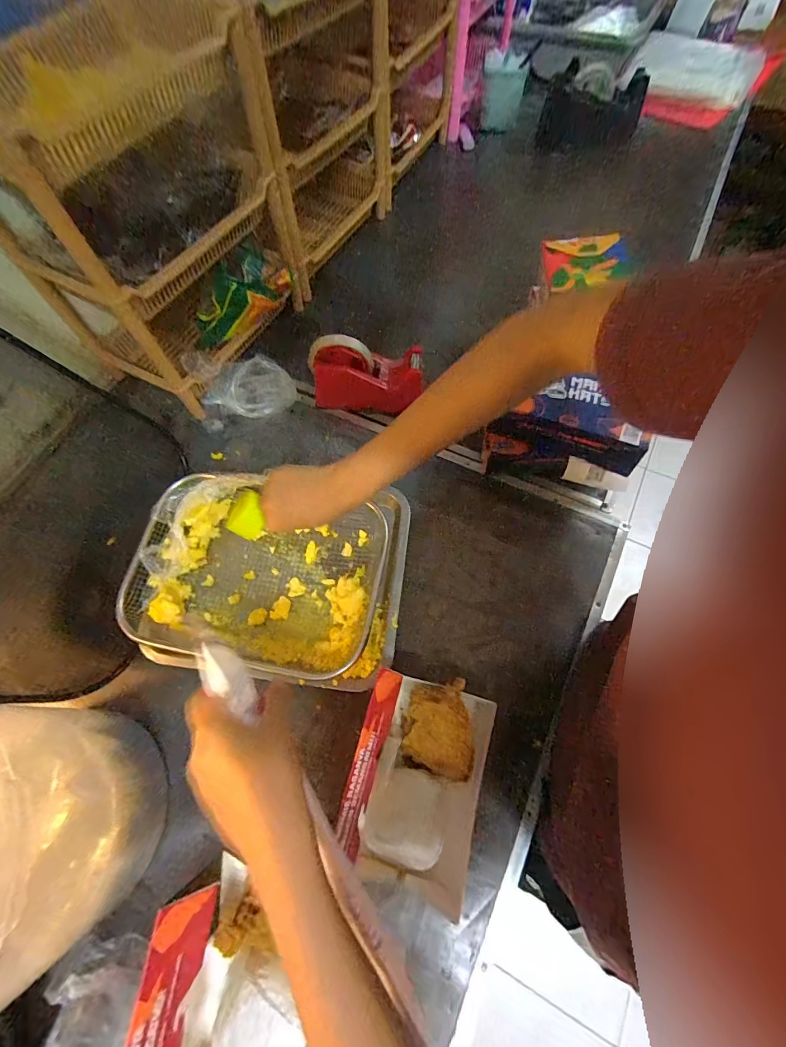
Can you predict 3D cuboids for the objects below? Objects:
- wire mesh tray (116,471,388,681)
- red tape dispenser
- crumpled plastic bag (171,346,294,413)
[{"bbox_3d":[-0.159,0.057,0.498,0.292,0.057,0.216,10,69,6],"label":"wire mesh tray"},{"bbox_3d":[-0.036,-0.214,0.585,0.160,0.097,0.057,3,66,3],"label":"red tape dispenser"},{"bbox_3d":[-0.212,-0.207,0.615,0.114,0.048,0.088,17,68,9],"label":"crumpled plastic bag"}]

